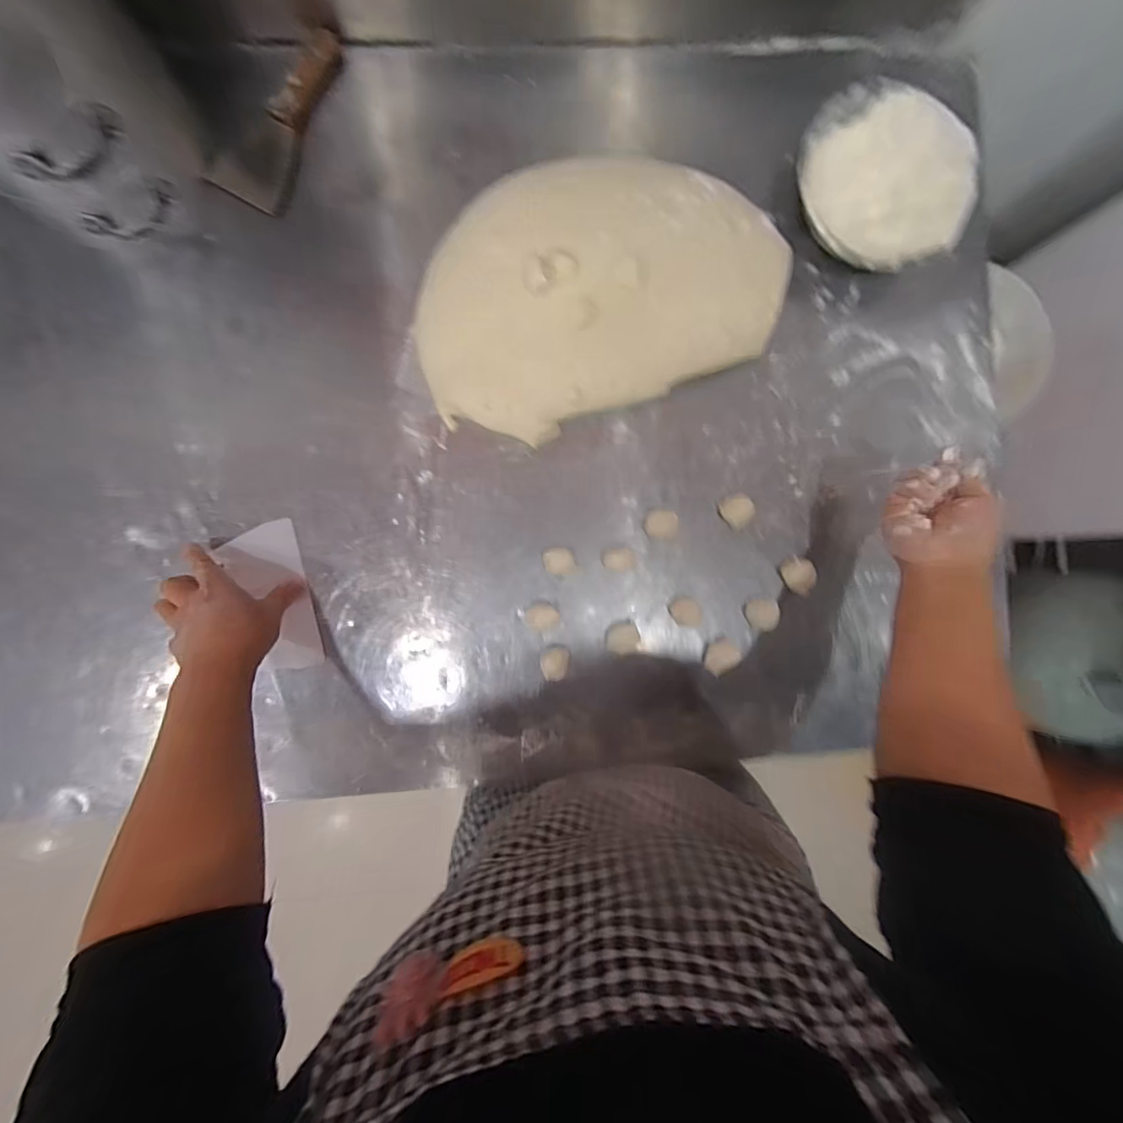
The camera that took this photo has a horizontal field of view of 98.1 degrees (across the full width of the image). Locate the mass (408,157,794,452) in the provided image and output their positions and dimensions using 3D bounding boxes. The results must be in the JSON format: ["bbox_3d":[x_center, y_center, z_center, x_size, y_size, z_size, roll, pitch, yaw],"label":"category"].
[{"bbox_3d":[0.037,-0.285,0.500,0.395,0.069,0.251,-23,89,-2],"label":"mass"}]

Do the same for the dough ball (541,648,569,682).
[{"bbox_3d":[-0.007,0.107,0.507,0.027,0.017,0.033,13,88,-2],"label":"dough ball"}]

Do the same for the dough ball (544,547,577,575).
[{"bbox_3d":[-0.001,0.000,0.503,0.034,0.015,0.028,1,88,-2],"label":"dough ball"}]

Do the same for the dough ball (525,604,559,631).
[{"bbox_3d":[-0.019,0.056,0.492,0.032,0.013,0.026,8,88,-2],"label":"dough ball"}]

